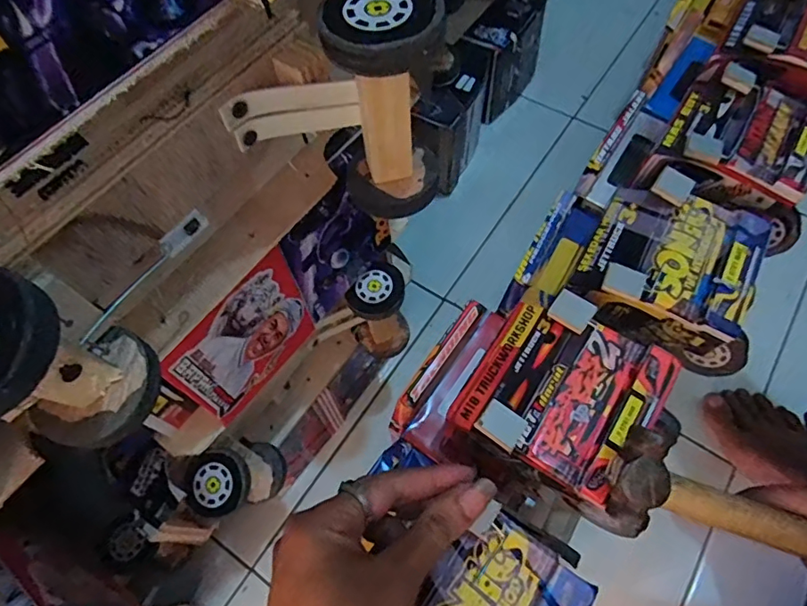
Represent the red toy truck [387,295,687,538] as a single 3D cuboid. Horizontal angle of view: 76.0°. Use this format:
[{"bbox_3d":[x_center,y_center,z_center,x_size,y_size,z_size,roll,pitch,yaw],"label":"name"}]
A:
[{"bbox_3d":[0.080,0.065,0.337,0.142,0.118,0.121,32,69,17],"label":"red toy truck"}]

